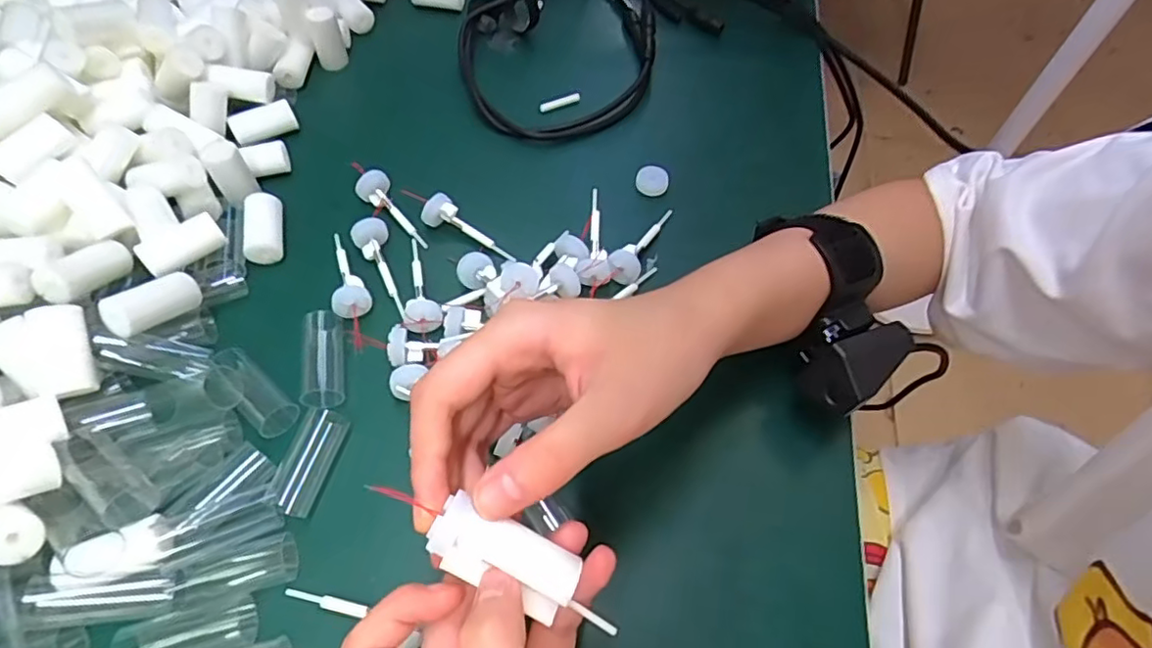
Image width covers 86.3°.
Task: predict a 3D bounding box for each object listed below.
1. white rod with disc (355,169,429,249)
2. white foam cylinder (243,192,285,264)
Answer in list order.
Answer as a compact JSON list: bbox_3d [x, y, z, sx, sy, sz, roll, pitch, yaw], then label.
[{"bbox_3d":[-0.112,-0.071,0.383,0.019,0.013,0.059,-40,82,-23],"label":"white rod with disc"},{"bbox_3d":[-0.186,-0.057,0.369,0.021,0.019,0.042,-11,60,-9],"label":"white foam cylinder"}]

